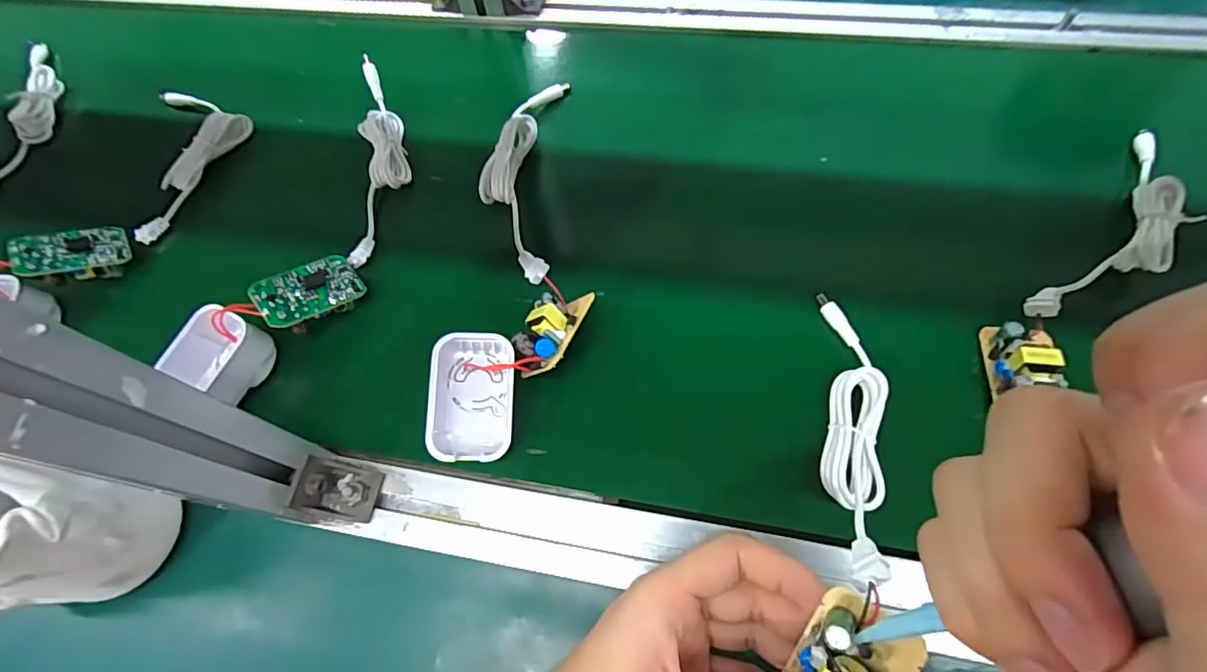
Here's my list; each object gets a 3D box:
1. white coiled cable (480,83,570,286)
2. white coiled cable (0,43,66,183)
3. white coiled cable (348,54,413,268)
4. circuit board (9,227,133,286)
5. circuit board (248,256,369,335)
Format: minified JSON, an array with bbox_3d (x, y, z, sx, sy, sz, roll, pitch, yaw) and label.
[{"bbox_3d":[-0.060,-0.121,0.398,0.052,0.018,0.193,-2,63,5],"label":"white coiled cable"},{"bbox_3d":[-0.514,-0.200,0.485,0.038,0.020,0.196,-12,63,0],"label":"white coiled cable"},{"bbox_3d":[-0.169,-0.135,0.414,0.034,0.034,0.182,-9,63,1],"label":"white coiled cable"},{"bbox_3d":[-0.375,-0.057,0.386,0.062,0.018,0.036,-18,72,-35],"label":"circuit board"},{"bbox_3d":[-0.191,-0.027,0.356,0.063,0.018,0.040,-33,74,-35],"label":"circuit board"}]

